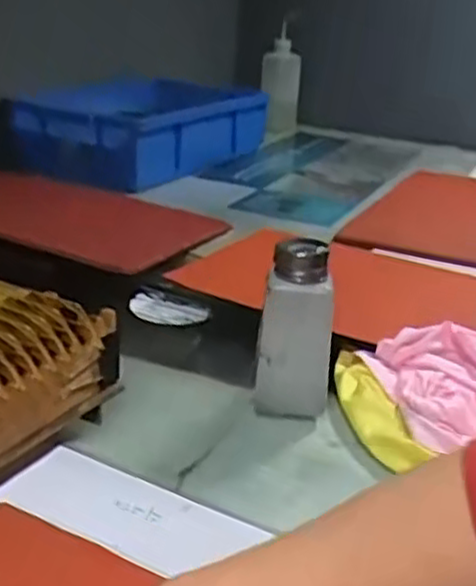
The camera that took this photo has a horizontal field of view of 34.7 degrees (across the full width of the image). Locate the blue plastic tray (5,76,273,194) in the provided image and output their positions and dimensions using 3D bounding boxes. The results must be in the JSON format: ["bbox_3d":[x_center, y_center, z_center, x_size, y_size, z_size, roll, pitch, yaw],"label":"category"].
[{"bbox_3d":[-0.141,-0.264,1.196,0.284,0.103,0.410,11,24,16],"label":"blue plastic tray"}]

